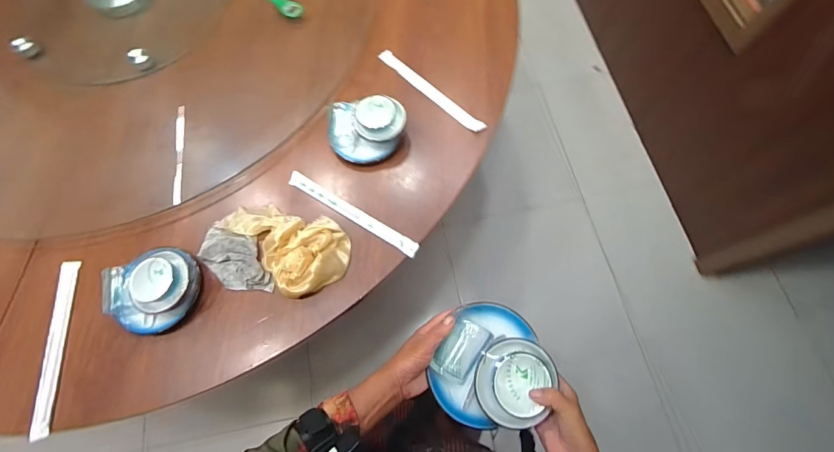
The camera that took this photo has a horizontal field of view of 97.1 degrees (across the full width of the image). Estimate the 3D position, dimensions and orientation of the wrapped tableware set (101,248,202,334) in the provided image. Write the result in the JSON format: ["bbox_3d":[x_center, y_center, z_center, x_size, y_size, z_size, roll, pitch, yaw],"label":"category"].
[{"bbox_3d":[-0.481,0.114,0.658,0.163,0.073,0.147,2,70,3],"label":"wrapped tableware set"}]

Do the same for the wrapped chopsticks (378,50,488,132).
[{"bbox_3d":[0.027,-0.302,0.818,0.031,0.008,0.308,-42,71,-12],"label":"wrapped chopsticks"}]

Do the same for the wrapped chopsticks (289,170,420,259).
[{"bbox_3d":[-0.131,-0.027,0.732,0.306,0.015,0.028,30,74,13],"label":"wrapped chopsticks"}]

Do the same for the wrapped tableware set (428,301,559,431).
[{"bbox_3d":[0.100,0.185,0.484,0.138,0.058,0.154,24,74,10],"label":"wrapped tableware set"}]

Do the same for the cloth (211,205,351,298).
[{"bbox_3d":[-0.247,0.016,0.697,0.247,0.050,0.149,40,76,16],"label":"cloth"}]

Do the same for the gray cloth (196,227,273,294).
[{"bbox_3d":[-0.338,0.065,0.698,0.150,0.025,0.102,11,70,7],"label":"gray cloth"}]

